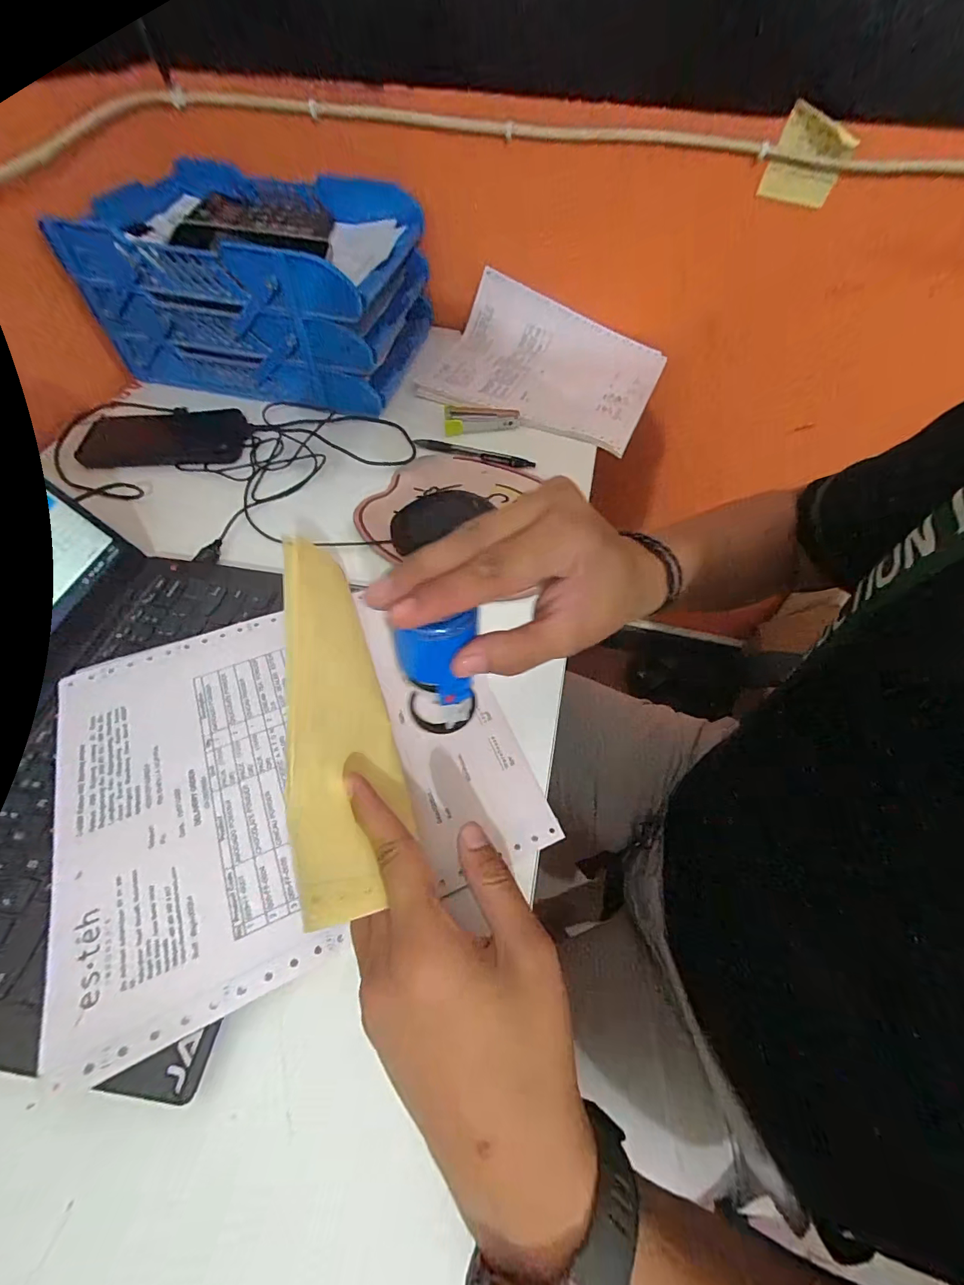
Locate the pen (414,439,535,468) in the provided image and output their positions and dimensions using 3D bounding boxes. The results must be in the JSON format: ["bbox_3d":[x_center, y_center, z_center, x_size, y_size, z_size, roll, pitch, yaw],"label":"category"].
[{"bbox_3d":[-0.011,-0.220,0.512,0.142,0.009,0.015,15,57,7],"label":"pen"}]

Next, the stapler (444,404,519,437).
[{"bbox_3d":[0.000,-0.275,0.540,0.090,0.018,0.039,-2,57,-3],"label":"stapler"}]

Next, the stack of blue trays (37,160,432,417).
[{"bbox_3d":[-0.279,-0.457,0.566,0.383,0.152,0.271,9,57,3],"label":"stack of blue trays"}]

